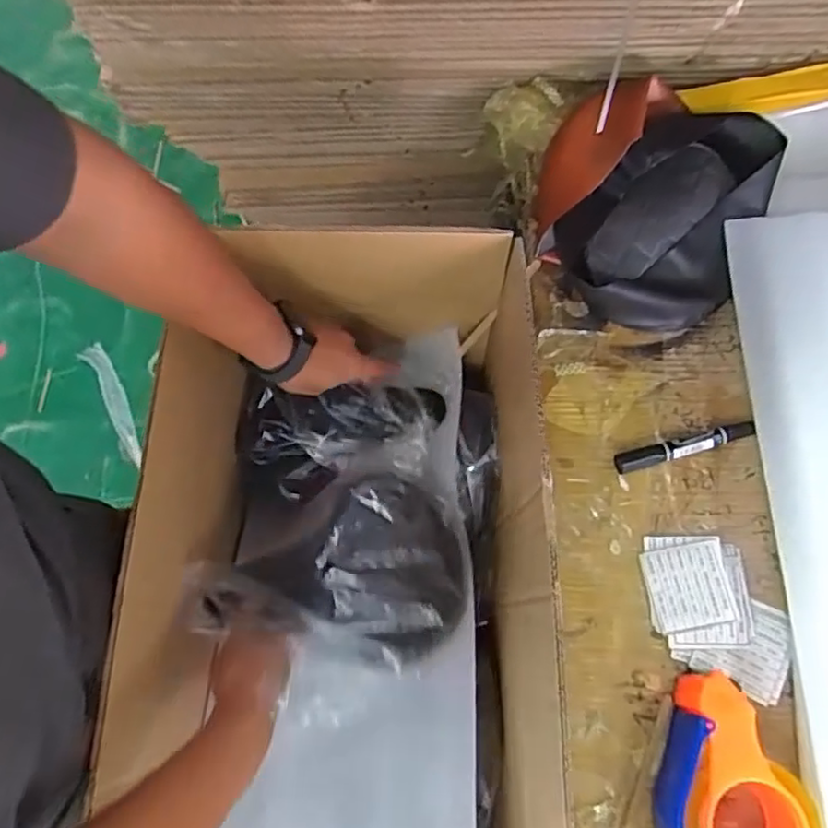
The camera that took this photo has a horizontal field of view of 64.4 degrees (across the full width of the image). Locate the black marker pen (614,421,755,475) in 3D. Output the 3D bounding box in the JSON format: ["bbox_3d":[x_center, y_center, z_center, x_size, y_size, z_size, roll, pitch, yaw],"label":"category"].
[{"bbox_3d":[0.266,0.033,0.647,0.137,0.022,0.021,-13,72,-4],"label":"black marker pen"}]

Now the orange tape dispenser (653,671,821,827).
[{"bbox_3d":[0.267,0.306,0.536,0.117,0.069,0.150,19,73,7],"label":"orange tape dispenser"}]

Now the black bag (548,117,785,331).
[{"bbox_3d":[0.265,-0.196,0.688,0.176,0.085,0.239,37,76,12],"label":"black bag"}]

